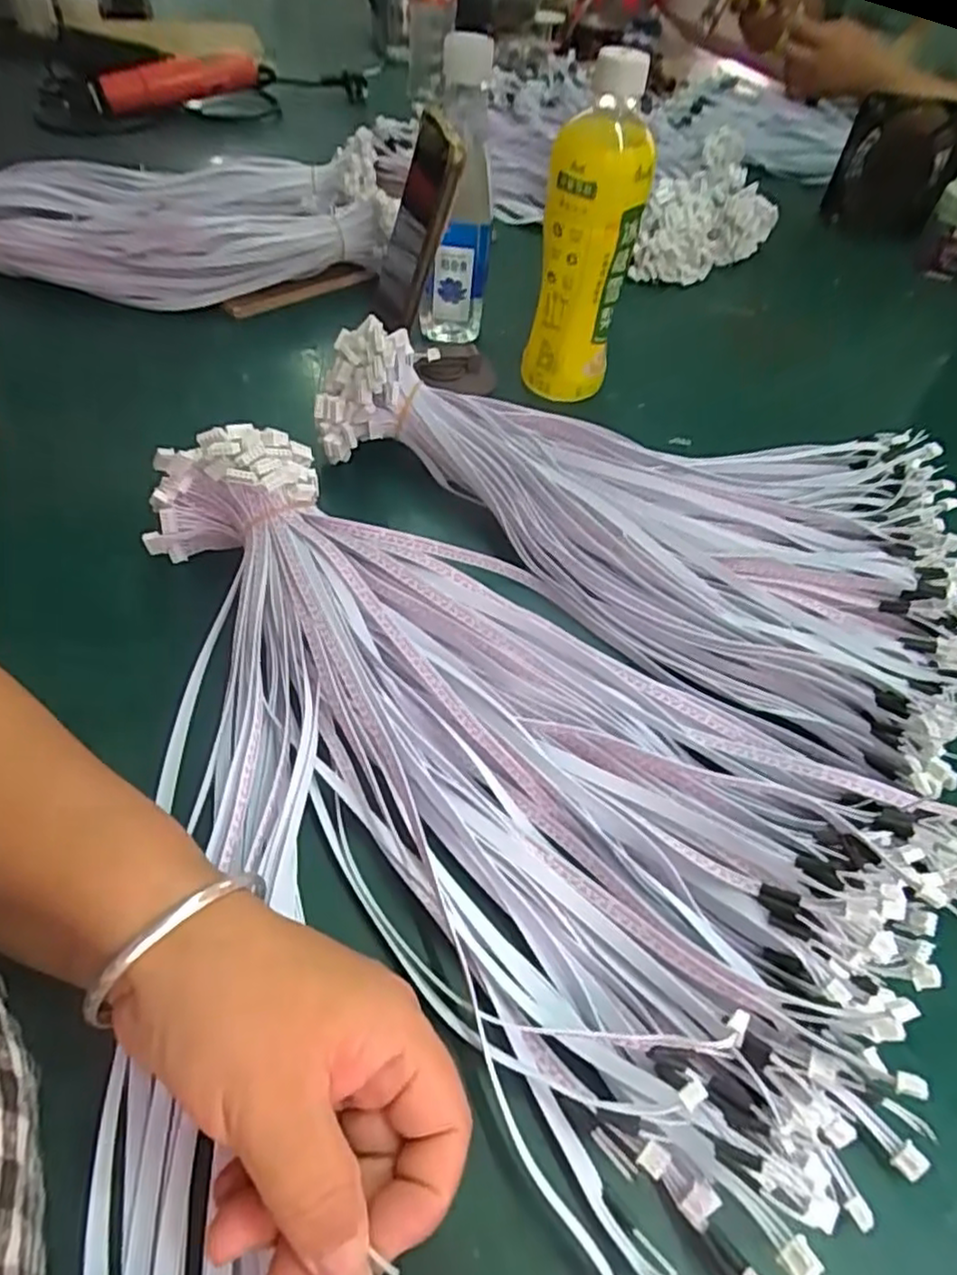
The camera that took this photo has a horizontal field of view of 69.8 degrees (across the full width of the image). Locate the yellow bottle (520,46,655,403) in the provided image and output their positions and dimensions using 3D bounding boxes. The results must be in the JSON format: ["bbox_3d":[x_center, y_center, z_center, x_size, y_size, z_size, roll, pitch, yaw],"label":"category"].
[{"bbox_3d":[0.074,-0.270,0.473,0.065,0.204,0.061,8,52,4],"label":"yellow bottle"}]

